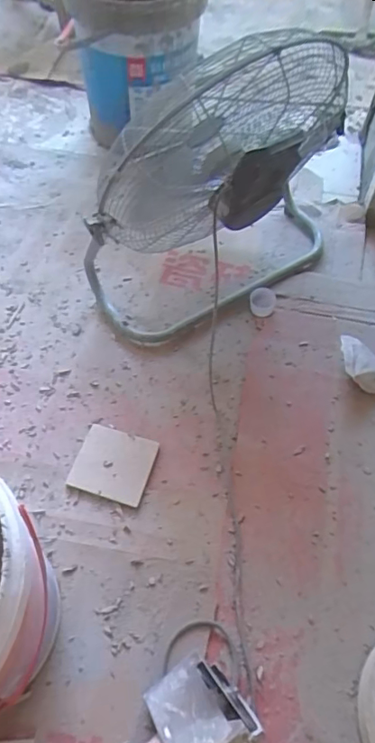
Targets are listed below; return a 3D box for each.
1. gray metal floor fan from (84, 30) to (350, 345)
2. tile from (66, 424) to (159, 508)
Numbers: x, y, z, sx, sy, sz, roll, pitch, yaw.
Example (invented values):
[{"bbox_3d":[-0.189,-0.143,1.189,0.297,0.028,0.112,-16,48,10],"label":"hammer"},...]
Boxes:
[{"bbox_3d":[0.078,-0.366,0.986,0.562,0.518,0.250,-33,65,-20],"label":"gray metal floor fan"},{"bbox_3d":[-0.132,0.165,0.926,0.133,0.011,0.124,15,59,8],"label":"tile"}]

